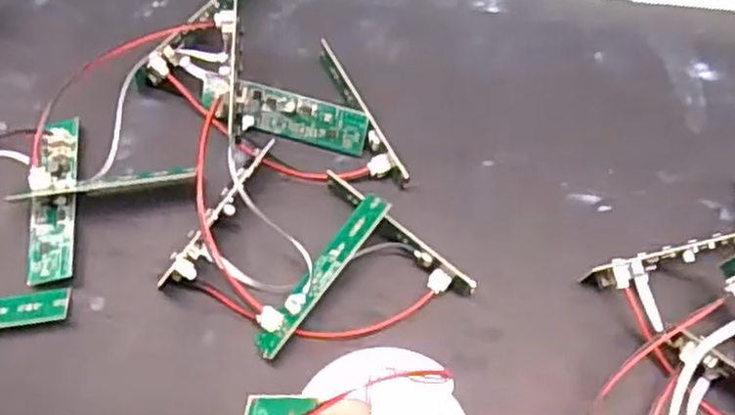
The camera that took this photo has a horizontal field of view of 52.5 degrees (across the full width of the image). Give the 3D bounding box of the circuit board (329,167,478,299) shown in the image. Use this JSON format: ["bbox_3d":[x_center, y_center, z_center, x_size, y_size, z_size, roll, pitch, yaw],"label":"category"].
[{"bbox_3d":[0.012,0.014,0.337,0.082,0.017,0.014,36,72,13],"label":"circuit board"}]

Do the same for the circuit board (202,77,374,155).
[{"bbox_3d":[-0.039,-0.044,0.356,0.078,0.007,0.022,13,108,-2],"label":"circuit board"}]

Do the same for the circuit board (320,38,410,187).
[{"bbox_3d":[-0.005,-0.048,0.361,0.013,0.015,0.088,-22,70,-9],"label":"circuit board"}]

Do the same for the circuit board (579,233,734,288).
[{"bbox_3d":[0.139,0.022,0.335,0.082,0.018,0.012,-17,69,-8],"label":"circuit board"}]

